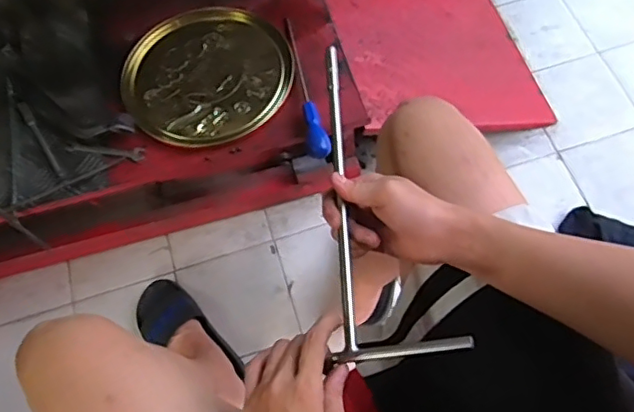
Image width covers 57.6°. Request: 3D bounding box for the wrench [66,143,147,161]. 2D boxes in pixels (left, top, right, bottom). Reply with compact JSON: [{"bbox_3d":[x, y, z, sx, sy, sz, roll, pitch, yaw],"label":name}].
[{"bbox_3d":[-0.313,-0.081,0.851,0.117,0.004,0.019,4,64,5],"label":"wrench"}]

